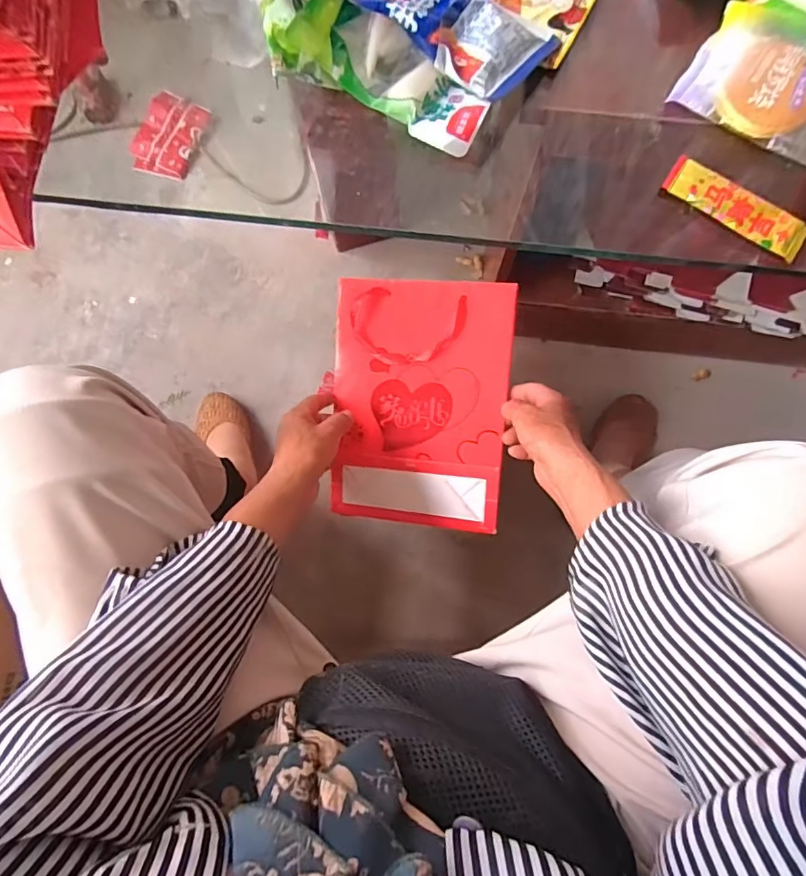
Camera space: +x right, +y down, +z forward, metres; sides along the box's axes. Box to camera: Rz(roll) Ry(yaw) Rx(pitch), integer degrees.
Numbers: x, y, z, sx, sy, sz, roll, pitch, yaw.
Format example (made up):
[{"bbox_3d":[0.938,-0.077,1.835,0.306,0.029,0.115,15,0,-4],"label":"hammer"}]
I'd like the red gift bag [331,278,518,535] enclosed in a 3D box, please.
[{"bbox_3d":[0.016,-0.033,0.530,0.184,0.013,0.260,5,99,11],"label":"red gift bag"}]

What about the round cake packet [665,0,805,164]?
[{"bbox_3d":[0.293,-0.278,0.380,0.126,0.018,0.101,36,79,8],"label":"round cake packet"}]

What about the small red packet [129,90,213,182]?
[{"bbox_3d":[-0.440,-0.561,0.914,0.117,0.019,0.150,18,91,0],"label":"small red packet"}]

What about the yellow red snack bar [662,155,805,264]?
[{"bbox_3d":[0.249,-0.173,0.367,0.108,0.009,0.031,35,79,8],"label":"yellow red snack bar"}]

